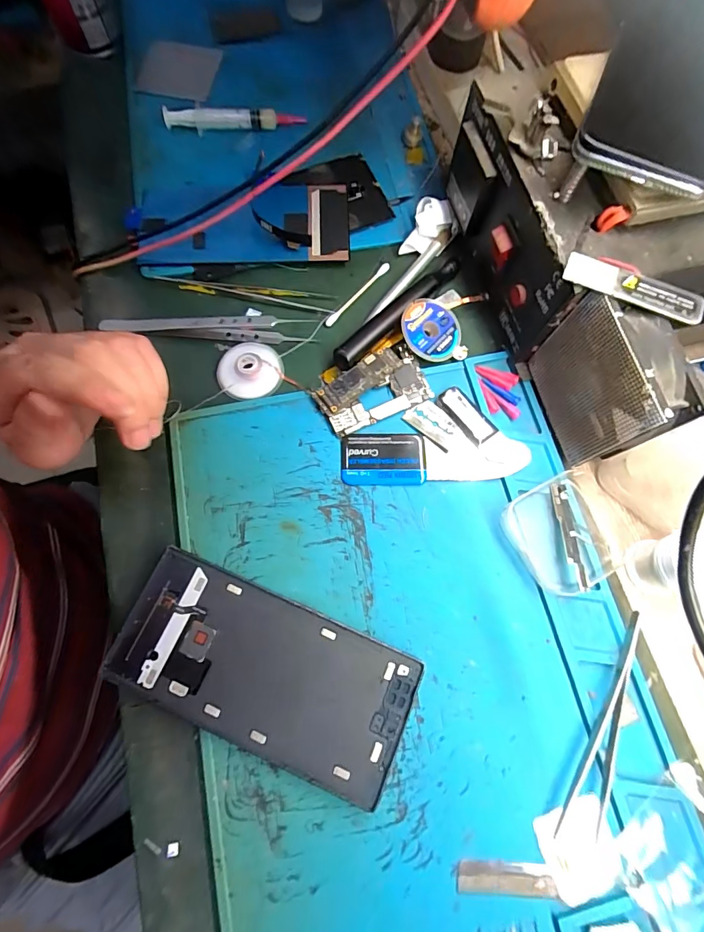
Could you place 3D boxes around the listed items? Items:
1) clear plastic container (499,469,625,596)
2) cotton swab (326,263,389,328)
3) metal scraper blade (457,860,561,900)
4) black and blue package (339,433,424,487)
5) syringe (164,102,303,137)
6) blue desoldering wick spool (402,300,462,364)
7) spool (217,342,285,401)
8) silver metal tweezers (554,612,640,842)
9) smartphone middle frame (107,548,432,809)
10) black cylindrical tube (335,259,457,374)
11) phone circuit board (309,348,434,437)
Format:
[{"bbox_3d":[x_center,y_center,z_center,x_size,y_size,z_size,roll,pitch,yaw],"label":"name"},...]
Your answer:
[{"bbox_3d":[0.129,0.043,0.254,0.059,0.018,0.064,-24,74,-8],"label":"clear plastic container"},{"bbox_3d":[0.005,-0.131,0.313,0.007,0.004,0.073,38,76,11],"label":"cotton swab"},{"bbox_3d":[0.078,0.209,0.209,0.048,0.004,0.015,0,72,0],"label":"metal scraper blade"},{"bbox_3d":[0.021,-0.004,0.273,0.055,0.004,0.034,-1,72,-1],"label":"black and blue package"},{"bbox_3d":[-0.100,-0.294,0.350,0.116,0.017,0.022,-1,72,-1],"label":"syringe"},{"bbox_3d":[0.056,-0.097,0.296,0.044,0.004,0.044,2,83,-16],"label":"blue desoldering wick spool"},{"bbox_3d":[-0.070,-0.066,0.289,0.039,0.010,0.042,0,72,0],"label":"spool"},{"bbox_3d":[0.143,0.142,0.228,0.018,0.009,0.121,28,74,8],"label":"silver metal tweezers"},{"bbox_3d":[-0.048,0.114,0.232,0.164,0.013,0.077,23,74,7],"label":"smartphone middle frame"},{"bbox_3d":[0.034,-0.112,0.299,0.017,0.014,0.121,43,77,12],"label":"black cylindrical tube"},{"bbox_3d":[0.013,-0.052,0.285,0.074,0.006,0.044,-25,86,-9],"label":"phone circuit board"}]

